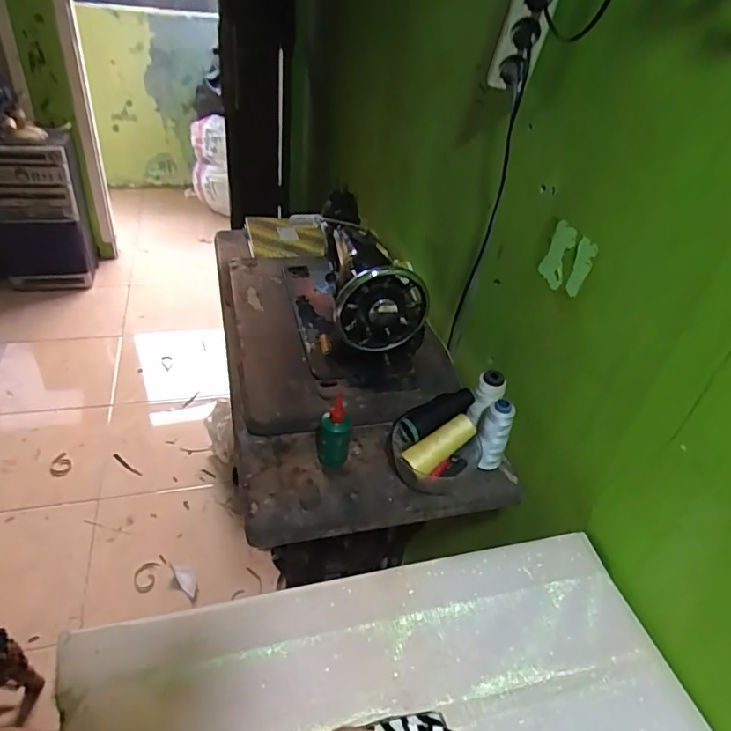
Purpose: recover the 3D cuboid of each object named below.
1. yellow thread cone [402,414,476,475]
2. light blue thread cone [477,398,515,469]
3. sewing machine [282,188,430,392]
[{"bbox_3d":[0.104,0.110,0.738,0.113,0.042,0.036,-31,49,-18],"label":"yellow thread cone"},{"bbox_3d":[0.179,0.105,0.759,0.044,0.116,0.043,18,38,13],"label":"light blue thread cone"},{"bbox_3d":[-0.026,-0.157,0.948,0.173,0.216,0.393,-4,39,-15],"label":"sewing machine"}]

